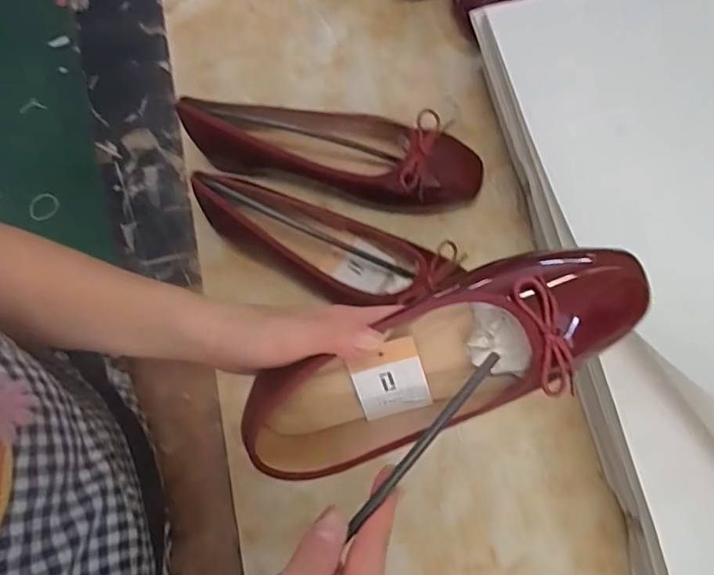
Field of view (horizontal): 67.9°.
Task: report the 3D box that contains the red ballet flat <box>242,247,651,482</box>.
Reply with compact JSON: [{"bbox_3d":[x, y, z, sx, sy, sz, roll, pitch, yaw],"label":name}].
[{"bbox_3d":[0.045,0.044,0.303,0.234,0.060,0.075,-27,78,13],"label":"red ballet flat"}]

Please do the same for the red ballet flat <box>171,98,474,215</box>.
[{"bbox_3d":[-0.018,-0.116,0.447,0.247,0.059,0.068,13,79,4],"label":"red ballet flat"}]

